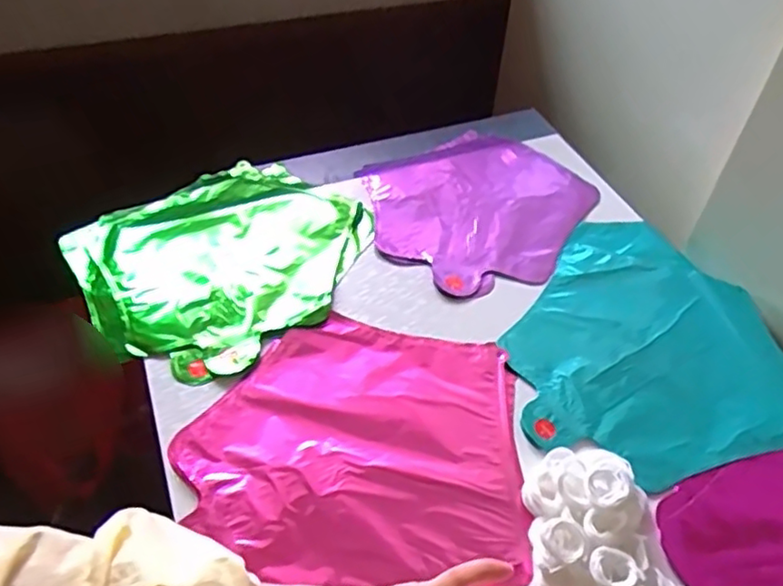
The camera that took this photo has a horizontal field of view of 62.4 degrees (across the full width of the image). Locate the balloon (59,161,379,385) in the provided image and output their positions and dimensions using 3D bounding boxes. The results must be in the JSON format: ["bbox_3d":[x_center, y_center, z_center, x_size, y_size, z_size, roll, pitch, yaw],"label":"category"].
[{"bbox_3d":[-0.150,-0.037,0.587,0.245,0.027,0.239,-34,57,-29],"label":"balloon"}]

